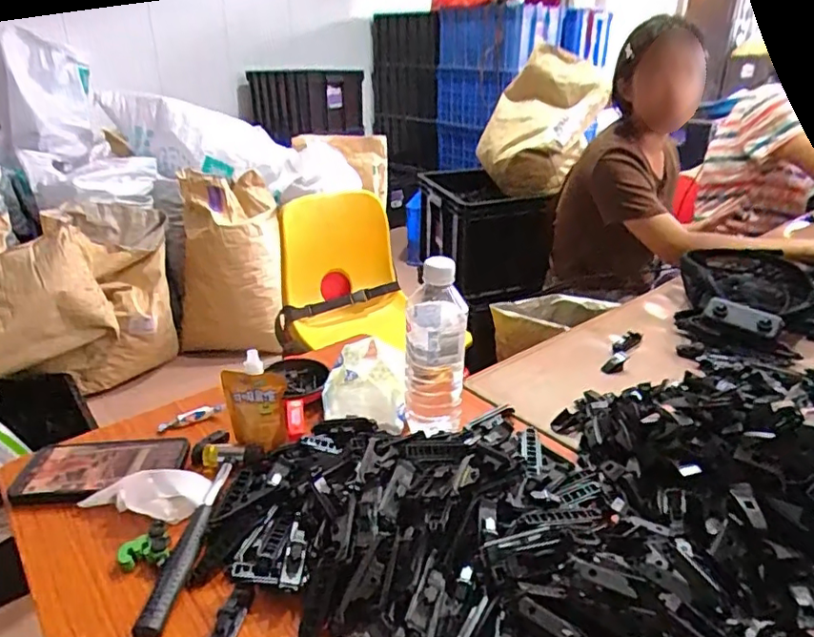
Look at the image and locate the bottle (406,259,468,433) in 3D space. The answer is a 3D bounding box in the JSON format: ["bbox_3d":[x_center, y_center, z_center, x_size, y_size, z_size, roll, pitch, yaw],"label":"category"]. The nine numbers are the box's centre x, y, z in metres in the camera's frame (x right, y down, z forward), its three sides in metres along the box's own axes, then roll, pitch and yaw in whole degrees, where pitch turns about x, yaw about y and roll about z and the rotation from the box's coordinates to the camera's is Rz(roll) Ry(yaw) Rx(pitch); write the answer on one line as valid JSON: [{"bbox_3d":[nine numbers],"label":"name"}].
[{"bbox_3d":[0.031,0.034,0.632,0.065,0.206,0.068,1,25,3],"label":"bottle"}]

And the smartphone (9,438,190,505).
[{"bbox_3d":[-0.320,0.157,0.601,0.167,0.013,0.084,-3,25,-6],"label":"smartphone"}]

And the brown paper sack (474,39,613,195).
[{"bbox_3d":[0.409,-0.579,1.737,0.360,0.389,0.270,2,25,5],"label":"brown paper sack"}]

